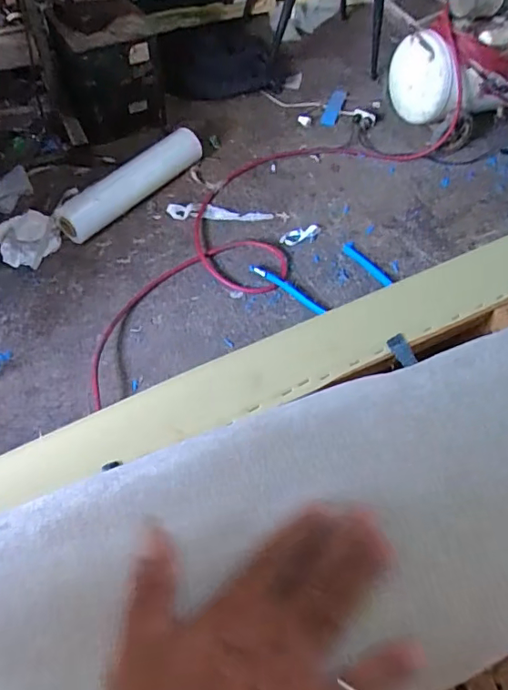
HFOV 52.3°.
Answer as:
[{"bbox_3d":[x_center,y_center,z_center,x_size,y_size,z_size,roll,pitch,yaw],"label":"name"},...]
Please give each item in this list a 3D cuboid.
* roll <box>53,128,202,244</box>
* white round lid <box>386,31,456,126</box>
[{"bbox_3d":[-0.362,-0.497,1.555,0.109,0.105,0.521,36,61,19],"label":"roll"},{"bbox_3d":[0.511,-0.829,1.617,0.222,0.310,0.056,38,72,14],"label":"white round lid"}]

